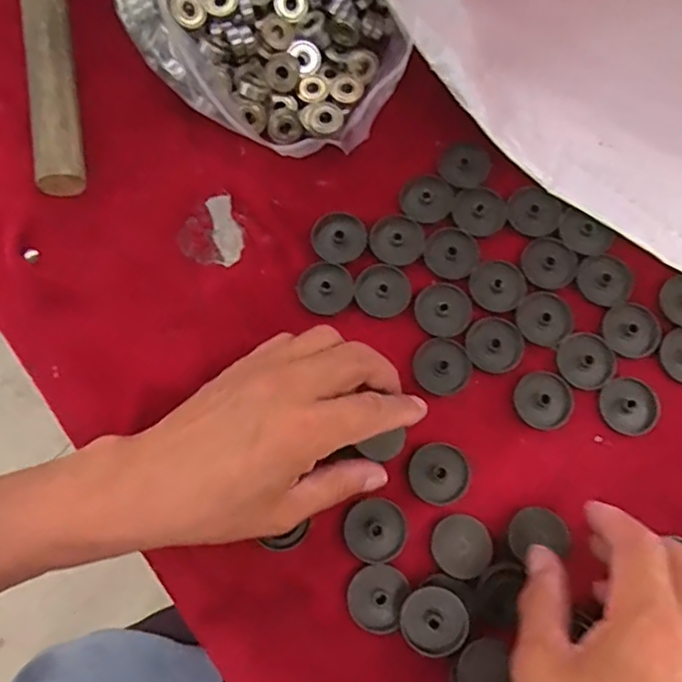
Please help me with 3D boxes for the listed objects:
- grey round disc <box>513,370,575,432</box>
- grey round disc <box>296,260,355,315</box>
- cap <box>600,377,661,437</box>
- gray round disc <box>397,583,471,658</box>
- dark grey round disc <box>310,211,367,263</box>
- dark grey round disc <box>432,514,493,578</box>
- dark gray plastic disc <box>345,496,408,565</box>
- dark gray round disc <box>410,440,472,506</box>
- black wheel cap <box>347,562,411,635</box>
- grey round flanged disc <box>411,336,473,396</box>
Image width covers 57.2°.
[{"bbox_3d":[0.117,0.034,0.358,0.033,0.004,0.033,0,74,-1],"label":"grey round disc"},{"bbox_3d":[-0.009,-0.032,0.372,0.032,0.004,0.033,0,74,-1],"label":"grey round disc"},{"bbox_3d":[0.166,0.037,0.357,0.032,0.004,0.033,0,74,-1],"label":"cap"},{"bbox_3d":[0.048,0.144,0.322,0.033,0.010,0.032,0,74,-1],"label":"gray round disc"},{"bbox_3d":[-0.001,-0.064,0.382,0.033,0.004,0.032,0,74,-1],"label":"dark grey round disc"},{"bbox_3d":[0.064,0.109,0.334,0.031,0.007,0.031,0,74,-1],"label":"dark grey round disc"},{"bbox_3d":[0.019,0.102,0.337,0.032,0.004,0.033,0,74,-1],"label":"dark gray plastic disc"},{"bbox_3d":[0.055,0.073,0.345,0.033,0.004,0.033,0,74,-1],"label":"dark gray round disc"},{"bbox_3d":[0.019,0.135,0.330,0.030,0.004,0.033,0,74,-1],"label":"black wheel cap"},{"bbox_3d":[0.059,0.015,0.362,0.033,0.004,0.033,0,74,-1],"label":"grey round flanged disc"}]

